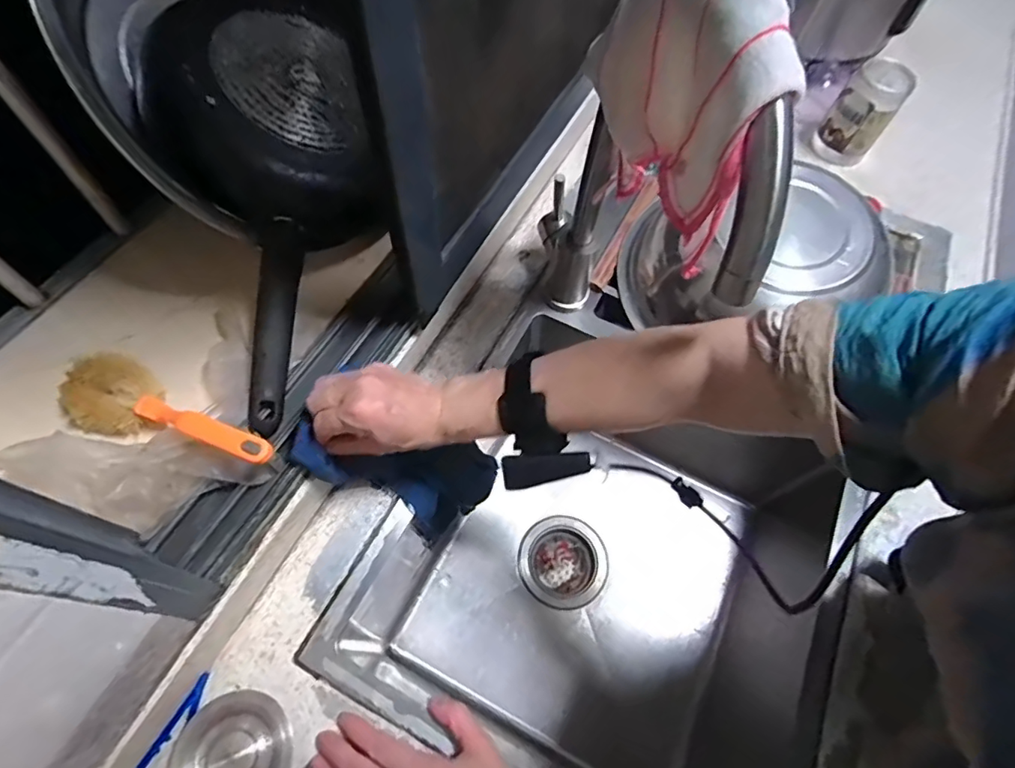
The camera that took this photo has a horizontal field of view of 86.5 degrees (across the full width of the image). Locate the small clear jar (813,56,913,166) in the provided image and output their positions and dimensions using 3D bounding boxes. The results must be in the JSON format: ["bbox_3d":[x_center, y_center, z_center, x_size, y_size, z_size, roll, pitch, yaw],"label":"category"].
[{"bbox_3d":[0.492,-0.377,0.748,0.074,0.124,0.075,1,62,-2],"label":"small clear jar"}]

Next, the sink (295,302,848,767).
[{"bbox_3d":[0.113,0.192,0.597,0.504,0.198,0.474,26,64,10],"label":"sink"}]

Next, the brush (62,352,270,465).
[{"bbox_3d":[-0.283,0.026,0.440,0.228,0.041,0.067,15,60,27],"label":"brush"}]

